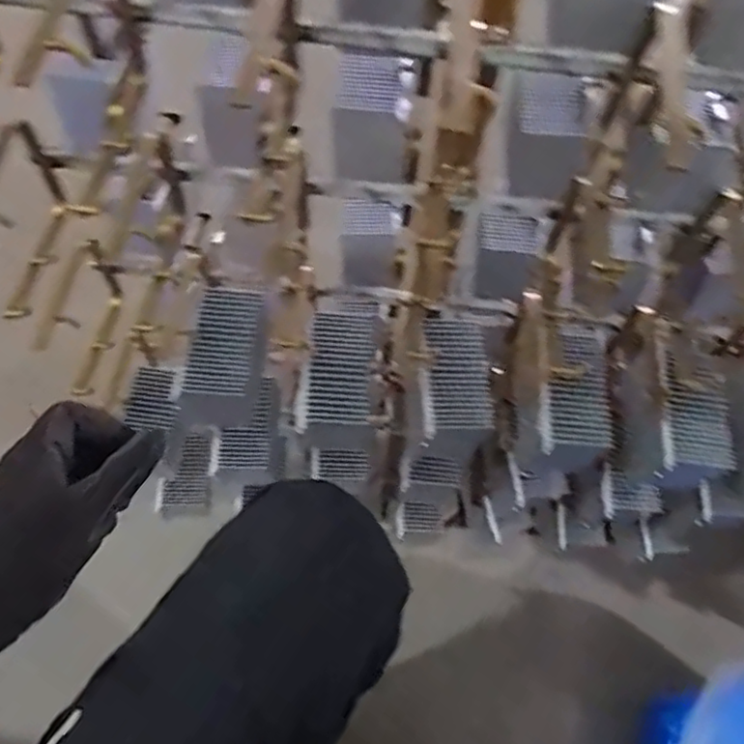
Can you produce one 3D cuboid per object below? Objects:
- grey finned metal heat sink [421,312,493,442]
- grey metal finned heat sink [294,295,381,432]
[{"bbox_3d":[0.064,0.000,0.498,0.055,0.013,0.105,0,61,-1],"label":"grey finned metal heat sink"},{"bbox_3d":[-0.025,-0.008,0.500,0.054,0.016,0.111,4,61,1],"label":"grey metal finned heat sink"}]

